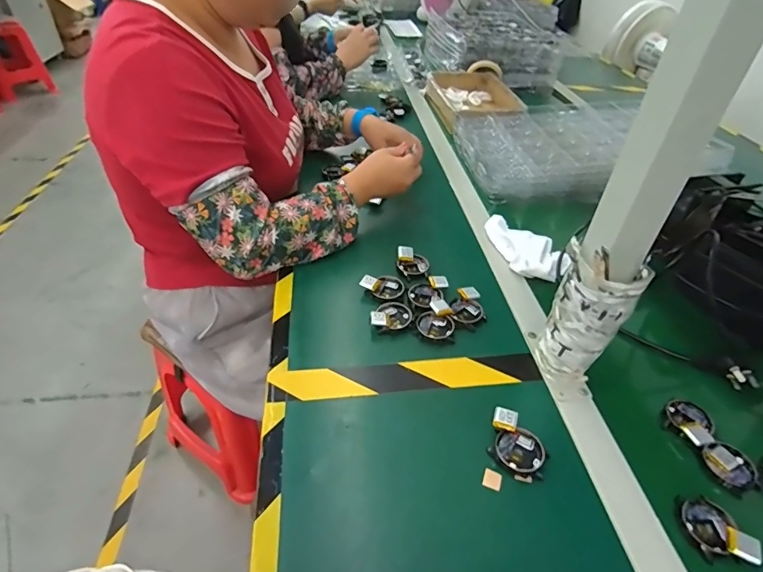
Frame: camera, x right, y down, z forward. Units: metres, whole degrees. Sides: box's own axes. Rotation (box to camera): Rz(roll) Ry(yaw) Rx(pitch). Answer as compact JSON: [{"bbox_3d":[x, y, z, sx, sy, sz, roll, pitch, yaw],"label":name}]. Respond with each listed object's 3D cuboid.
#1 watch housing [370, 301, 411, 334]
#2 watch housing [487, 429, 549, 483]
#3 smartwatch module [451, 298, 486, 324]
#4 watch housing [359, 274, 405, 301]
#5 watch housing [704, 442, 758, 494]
[{"bbox_3d":[0.014,0.035,0.536,0.042,0.013,0.055,20,44,18],"label":"watch housing"},{"bbox_3d":[0.131,0.159,0.415,0.042,0.015,0.048,-31,52,-32],"label":"watch housing"},{"bbox_3d":[0.108,0.031,0.552,0.040,0.006,0.038,1,42,-2],"label":"smartwatch module"},{"bbox_3d":[0.004,-0.003,0.578,0.050,0.013,0.041,20,44,18],"label":"watch housing"},{"bbox_3d":[0.336,0.171,0.420,0.038,0.007,0.044,-12,44,-16],"label":"watch housing"}]

